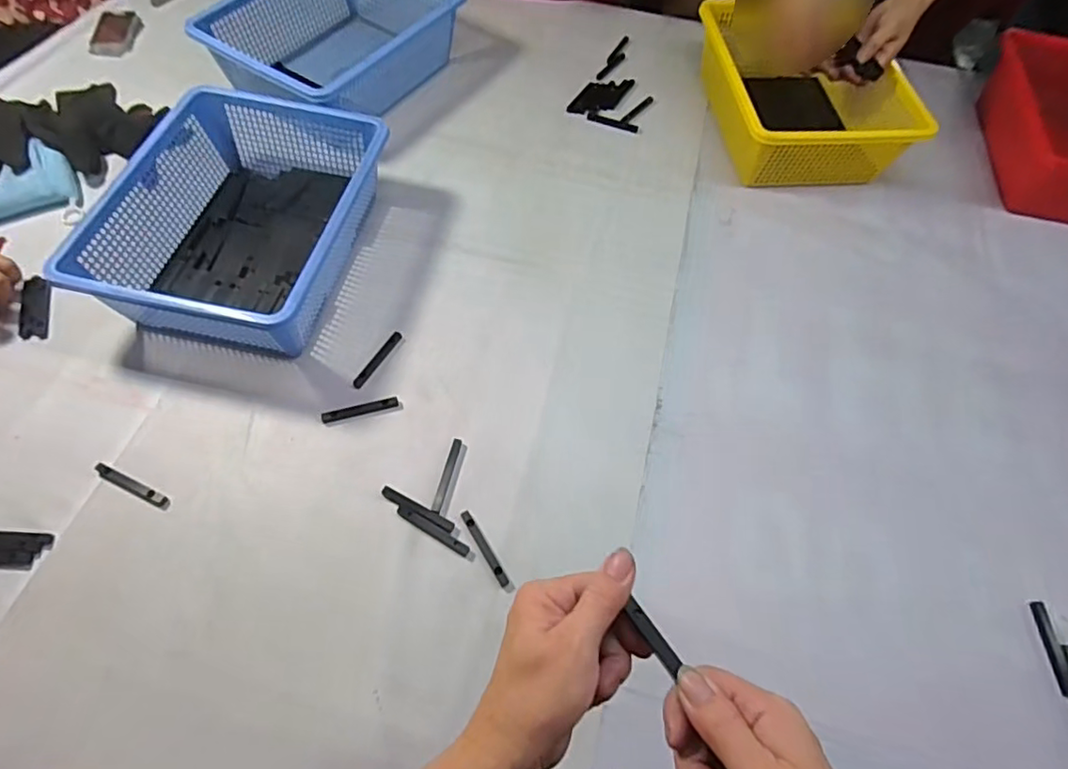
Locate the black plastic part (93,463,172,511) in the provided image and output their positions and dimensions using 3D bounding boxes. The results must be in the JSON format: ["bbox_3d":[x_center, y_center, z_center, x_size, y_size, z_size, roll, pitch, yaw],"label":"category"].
[{"bbox_3d":[-0.370,0.093,0.543,0.080,0.004,0.013,24,60,11],"label":"black plastic part"}]

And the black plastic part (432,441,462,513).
[{"bbox_3d":[-0.083,0.086,0.563,0.009,0.004,0.076,12,59,4],"label":"black plastic part"}]

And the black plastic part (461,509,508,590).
[{"bbox_3d":[-0.044,0.147,0.533,0.008,0.004,0.078,-26,64,-18],"label":"black plastic part"}]

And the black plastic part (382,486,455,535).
[{"bbox_3d":[-0.107,0.115,0.544,0.075,0.007,0.011,25,61,11],"label":"black plastic part"}]

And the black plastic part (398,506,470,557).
[{"bbox_3d":[-0.092,0.133,0.536,0.075,0.005,0.013,28,61,13],"label":"black plastic part"}]

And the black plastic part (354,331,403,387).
[{"bbox_3d":[-0.167,-0.027,0.631,0.013,0.004,0.078,26,61,12],"label":"black plastic part"}]

